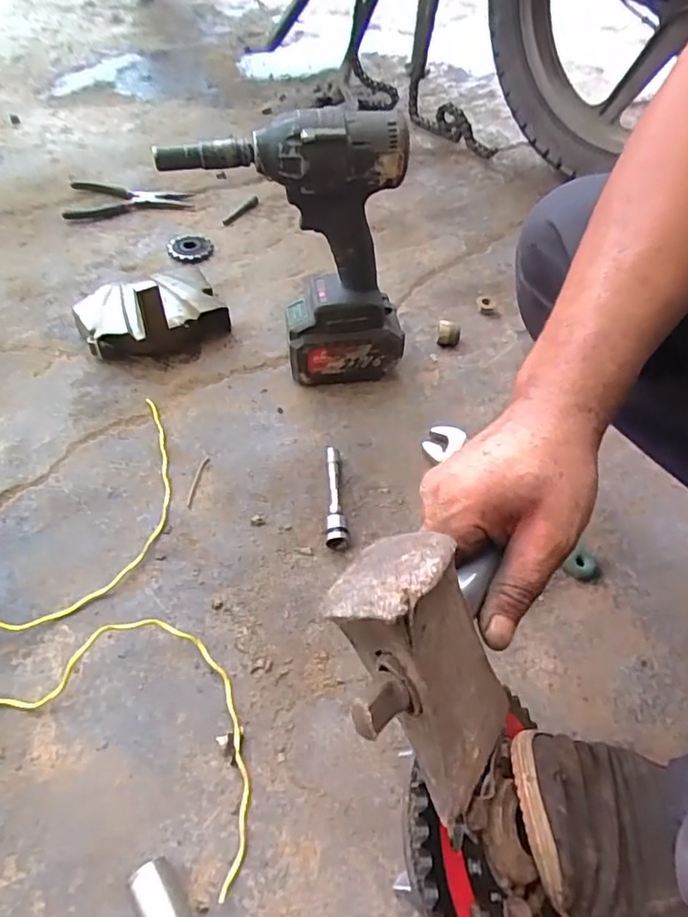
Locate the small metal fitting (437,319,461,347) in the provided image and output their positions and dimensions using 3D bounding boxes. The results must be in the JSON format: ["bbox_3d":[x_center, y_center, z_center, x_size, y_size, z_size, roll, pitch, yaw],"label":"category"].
[{"bbox_3d":[0.125,-0.148,0.685,0.025,0.025,0.021,6,52,3],"label":"small metal fitting"}]

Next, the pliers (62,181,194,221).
[{"bbox_3d":[-0.324,-0.396,0.873,0.179,0.013,0.105,-5,52,-6],"label":"pliers"}]

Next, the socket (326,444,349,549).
[{"bbox_3d":[-0.007,0.035,0.542,0.019,0.021,0.105,0,52,-2],"label":"socket"}]

